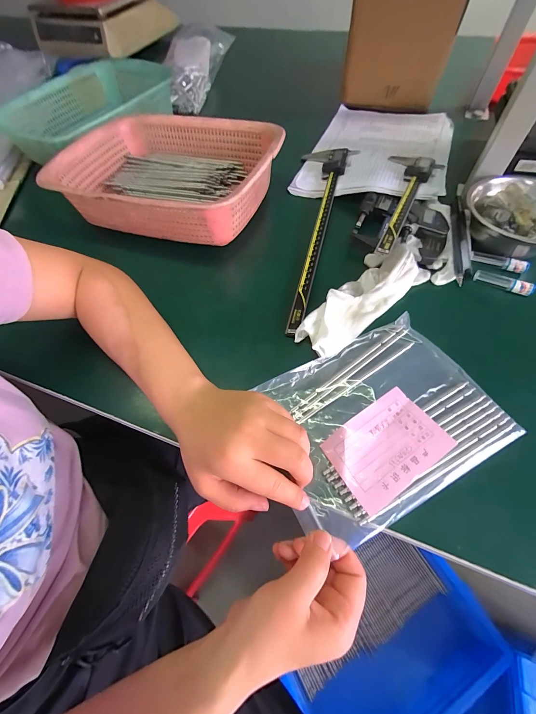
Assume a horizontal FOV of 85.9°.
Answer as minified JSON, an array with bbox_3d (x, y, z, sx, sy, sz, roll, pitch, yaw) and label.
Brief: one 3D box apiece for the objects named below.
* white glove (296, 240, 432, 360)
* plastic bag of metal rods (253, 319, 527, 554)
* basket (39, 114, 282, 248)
[{"bbox_3d":[0.101,-0.070,0.318,0.173,0.018,0.064,-38,64,-17],"label":"white glove"},{"bbox_3d":[0.100,0.054,0.262,0.187,0.021,0.146,-26,61,-11],"label":"plastic bag of metal rods"},{"bbox_3d":[-0.130,-0.251,0.423,0.277,0.098,0.211,17,62,13],"label":"basket"}]

